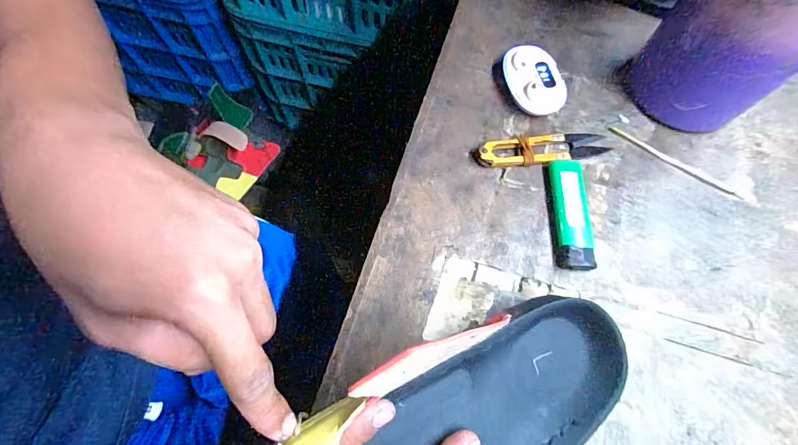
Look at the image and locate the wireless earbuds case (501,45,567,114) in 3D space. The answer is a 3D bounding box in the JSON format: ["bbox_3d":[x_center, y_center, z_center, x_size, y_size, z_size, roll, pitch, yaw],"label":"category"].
[{"bbox_3d":[0.106,-0.112,0.320,0.044,0.016,0.060,-8,70,-4],"label":"wireless earbuds case"}]

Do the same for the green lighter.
[{"bbox_3d":[0.121,-0.006,0.284,0.023,0.013,0.079,3,69,0],"label":"green lighter"}]

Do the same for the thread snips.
[{"bbox_3d":[0.108,-0.055,0.303,0.100,0.009,0.023,-7,70,-4],"label":"thread snips"}]

